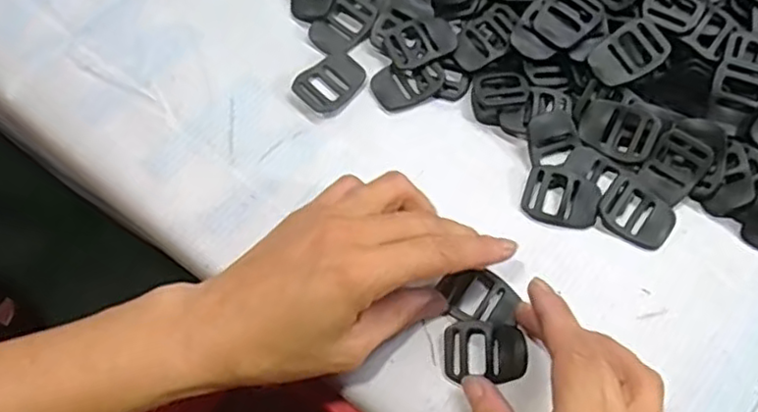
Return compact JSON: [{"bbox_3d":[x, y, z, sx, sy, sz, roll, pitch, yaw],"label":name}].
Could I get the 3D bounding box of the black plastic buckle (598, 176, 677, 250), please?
[{"bbox_3d":[0.134,0.004,0.338,0.037,0.012,0.026,36,70,12],"label":"black plastic buckle"}]

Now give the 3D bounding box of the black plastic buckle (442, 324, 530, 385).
[{"bbox_3d":[0.051,0.069,0.310,0.040,0.007,0.026,3,67,-1],"label":"black plastic buckle"}]

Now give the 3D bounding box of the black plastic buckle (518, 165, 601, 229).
[{"bbox_3d":[0.095,-0.004,0.341,0.038,0.007,0.029,18,86,7],"label":"black plastic buckle"}]

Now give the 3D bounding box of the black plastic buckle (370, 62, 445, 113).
[{"bbox_3d":[0.016,-0.069,0.365,0.039,0.007,0.025,-26,70,-12],"label":"black plastic buckle"}]

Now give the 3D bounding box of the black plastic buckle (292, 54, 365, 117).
[{"bbox_3d":[-0.026,-0.068,0.364,0.029,0.004,0.037,41,72,14],"label":"black plastic buckle"}]

